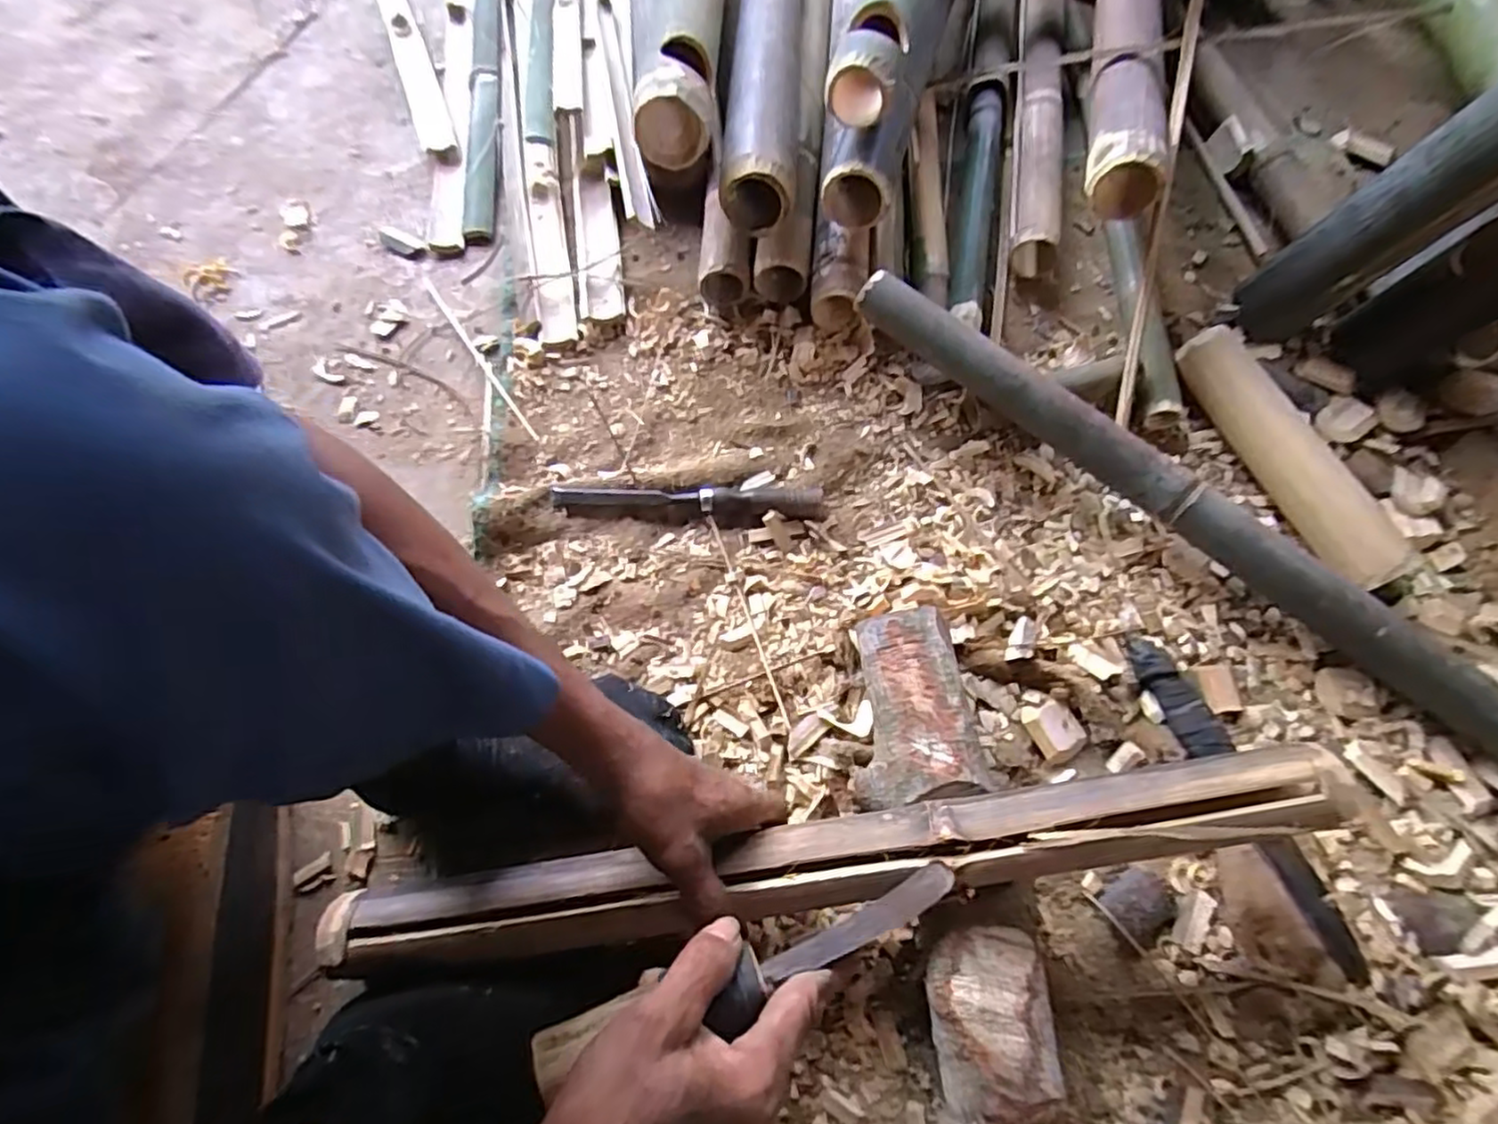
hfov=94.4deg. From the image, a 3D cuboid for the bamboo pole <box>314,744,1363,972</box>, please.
[{"bbox_3d":[0.042,0.196,0.447,0.637,0.029,0.053,-10,67,4],"label":"bamboo pole"}]

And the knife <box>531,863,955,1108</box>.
[{"bbox_3d":[0.009,0.208,0.353,0.230,0.040,0.028,-15,68,-15],"label":"knife"}]

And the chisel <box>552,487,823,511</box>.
[{"bbox_3d":[-0.057,-0.058,0.631,0.240,0.019,0.021,1,67,1],"label":"chisel"}]

